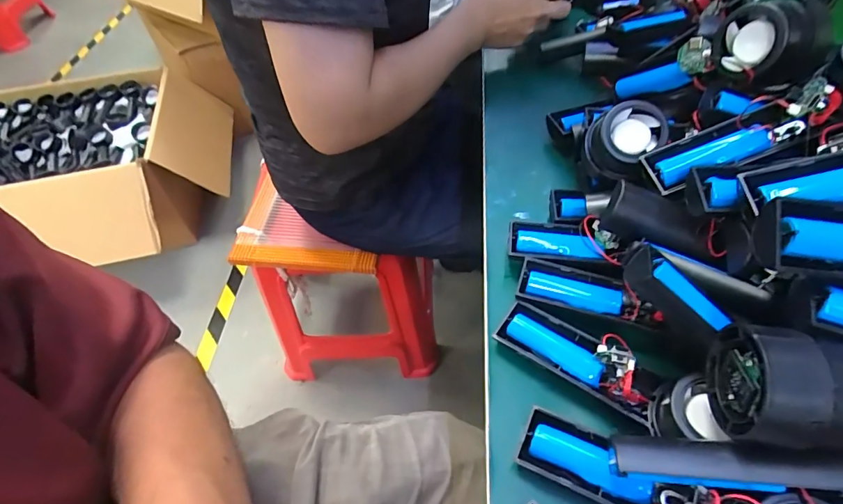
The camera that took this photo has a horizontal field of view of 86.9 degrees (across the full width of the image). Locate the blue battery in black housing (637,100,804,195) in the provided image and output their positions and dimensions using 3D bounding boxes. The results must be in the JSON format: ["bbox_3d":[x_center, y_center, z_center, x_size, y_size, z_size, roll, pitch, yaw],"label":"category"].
[{"bbox_3d":[0.204,-0.072,0.303,0.092,0.017,0.034,-23,52,14],"label":"blue battery in black housing"}]

